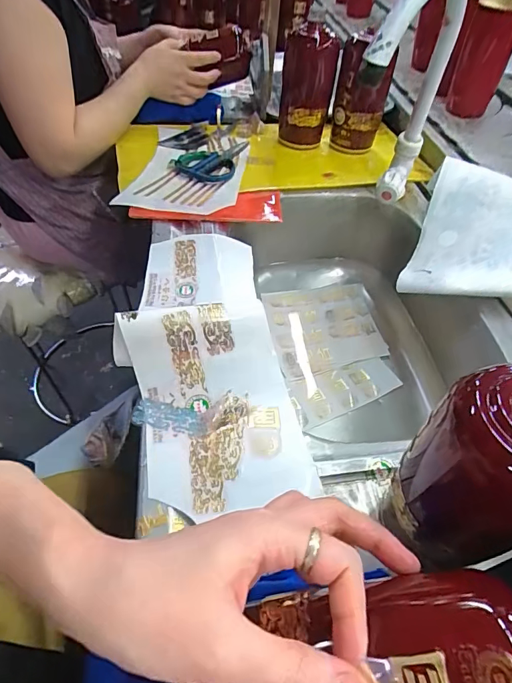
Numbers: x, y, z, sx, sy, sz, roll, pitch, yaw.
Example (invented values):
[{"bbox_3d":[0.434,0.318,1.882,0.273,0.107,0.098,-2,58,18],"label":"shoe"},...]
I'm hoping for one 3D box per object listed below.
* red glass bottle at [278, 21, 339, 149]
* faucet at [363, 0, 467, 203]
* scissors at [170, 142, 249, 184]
[{"bbox_3d":[0.089,-0.432,0.709,0.093,0.163,0.101,5,50,3],"label":"red glass bottle"},{"bbox_3d":[0.166,-0.266,0.492,0.045,0.271,0.200,28,55,21],"label":"faucet"},{"bbox_3d":[-0.075,-0.301,0.678,0.094,0.008,0.168,14,47,1],"label":"scissors"}]

